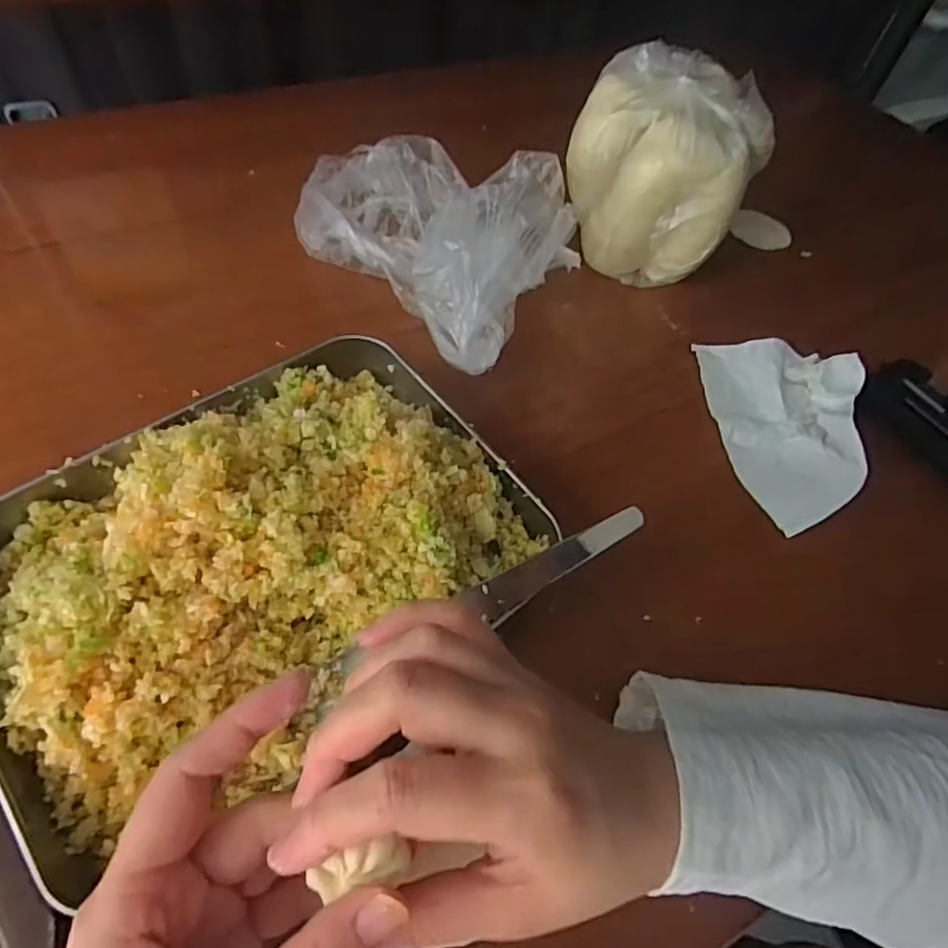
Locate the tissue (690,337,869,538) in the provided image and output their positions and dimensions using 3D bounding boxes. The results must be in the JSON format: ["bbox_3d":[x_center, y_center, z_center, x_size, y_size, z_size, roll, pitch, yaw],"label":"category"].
[{"bbox_3d":[0.214,-0.037,0.408,0.099,0.025,0.154,5,57,-4],"label":"tissue"}]

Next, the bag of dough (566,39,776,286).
[{"bbox_3d":[0.147,-0.242,0.484,0.140,0.124,0.150,21,57,7],"label":"bag of dough"}]

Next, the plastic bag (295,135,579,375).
[{"bbox_3d":[-0.029,-0.181,0.447,0.142,0.086,0.228,-37,68,-26],"label":"plastic bag"}]

